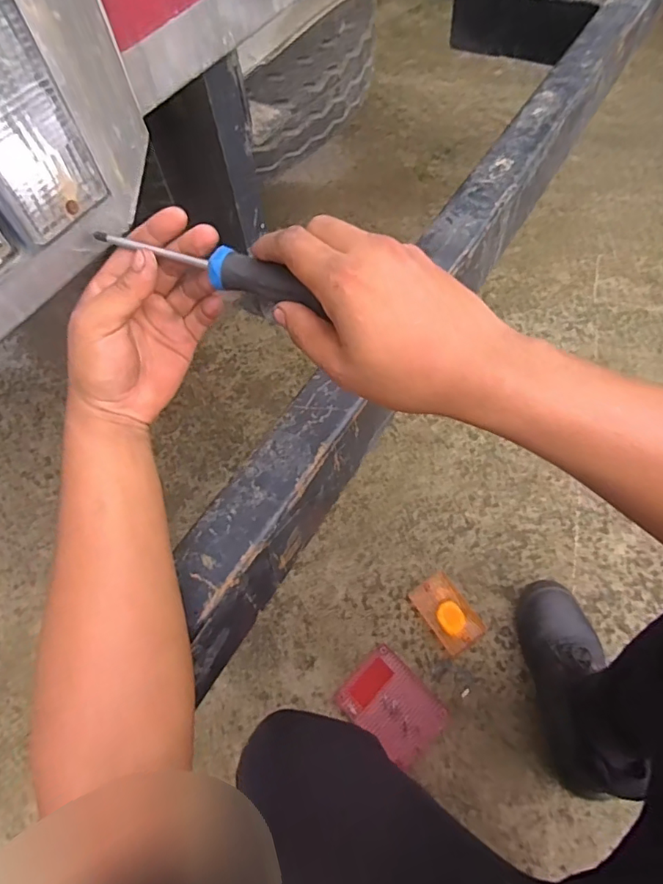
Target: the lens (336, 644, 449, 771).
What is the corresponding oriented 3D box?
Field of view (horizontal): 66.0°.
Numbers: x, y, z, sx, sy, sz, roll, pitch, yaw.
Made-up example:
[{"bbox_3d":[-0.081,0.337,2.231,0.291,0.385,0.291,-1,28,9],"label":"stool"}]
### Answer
[{"bbox_3d":[0.098,0.419,0.816,0.117,0.011,0.147,-42,67,-17],"label":"lens"}]

